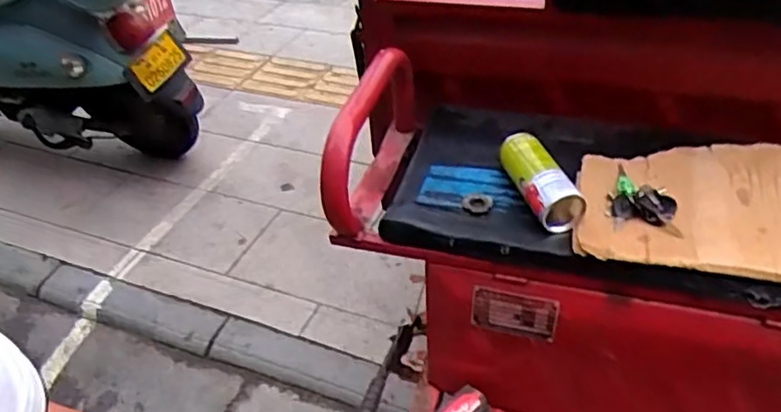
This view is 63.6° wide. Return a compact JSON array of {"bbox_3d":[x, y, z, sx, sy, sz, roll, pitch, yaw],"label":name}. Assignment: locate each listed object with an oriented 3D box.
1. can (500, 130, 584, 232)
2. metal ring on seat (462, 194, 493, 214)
[{"bbox_3d":[0.203,-0.039,0.868,0.061,0.072,0.148,-15,41,-12],"label":"can"},{"bbox_3d":[0.124,-0.005,0.894,0.041,0.008,0.040,-3,40,2],"label":"metal ring on seat"}]

